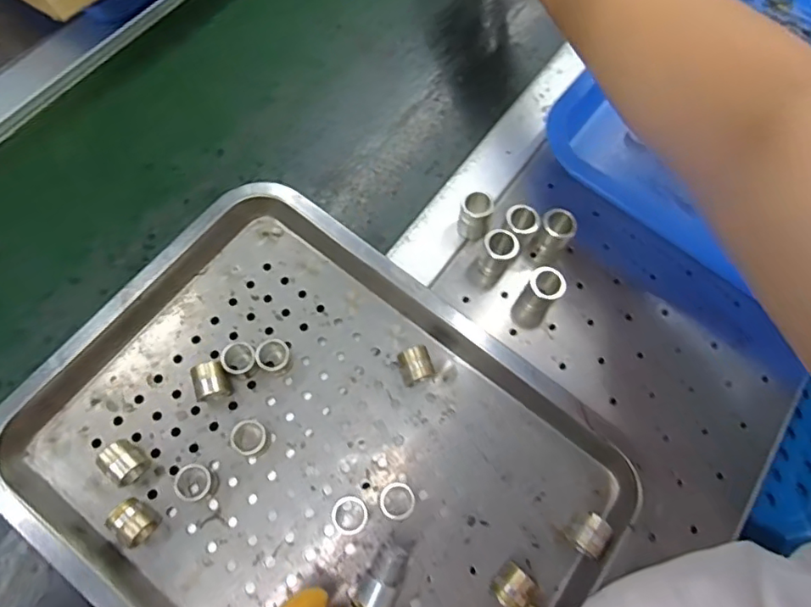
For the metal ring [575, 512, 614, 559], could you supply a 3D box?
[{"bbox_3d":[0.109,0.137,0.320,0.017,0.020,0.022,30,70,9],"label":"metal ring"}]

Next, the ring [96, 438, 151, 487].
[{"bbox_3d":[-0.164,0.093,0.319,0.024,0.017,0.019,36,71,11],"label":"ring"}]

